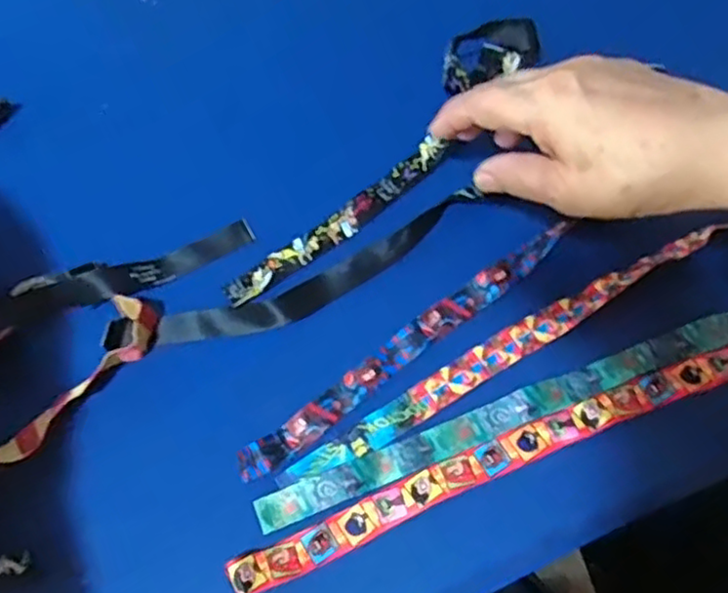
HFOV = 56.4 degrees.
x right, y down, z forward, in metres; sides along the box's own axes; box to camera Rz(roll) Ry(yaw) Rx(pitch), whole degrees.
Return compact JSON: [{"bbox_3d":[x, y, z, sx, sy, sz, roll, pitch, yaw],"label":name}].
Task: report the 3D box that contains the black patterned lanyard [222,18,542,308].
[{"bbox_3d":[0.016,-0.091,0.465,0.046,0.032,0.275,40,79,16],"label":"black patterned lanyard"}]

